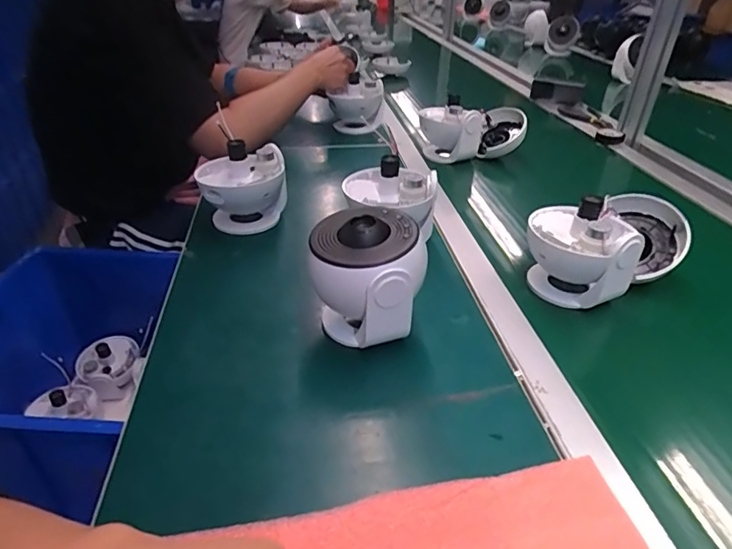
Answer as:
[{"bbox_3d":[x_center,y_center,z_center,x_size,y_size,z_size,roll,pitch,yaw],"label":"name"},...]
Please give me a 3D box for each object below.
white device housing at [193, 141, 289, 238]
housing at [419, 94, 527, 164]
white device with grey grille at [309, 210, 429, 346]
[{"bbox_3d":[-0.173,-0.116,0.693,0.117,0.101,0.088,1,36,-9],"label":"white device housing"},{"bbox_3d":[0.207,-0.273,0.938,0.189,0.099,0.086,-5,38,-17],"label":"housing"},{"bbox_3d":[0.001,0.005,0.497,0.111,0.116,0.099,2,33,2],"label":"white device with grey grille"}]

